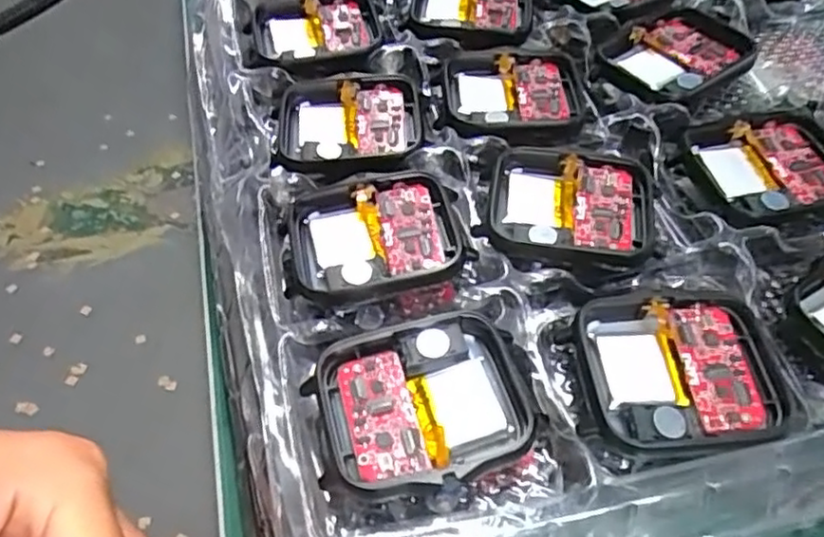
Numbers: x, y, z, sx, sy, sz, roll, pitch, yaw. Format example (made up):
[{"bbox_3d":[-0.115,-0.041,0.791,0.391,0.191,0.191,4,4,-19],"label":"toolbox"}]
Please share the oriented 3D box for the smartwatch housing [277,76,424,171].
[{"bbox_3d":[-0.019,-0.043,0.204,0.044,0.010,0.037,-1,51,-3],"label":"smartwatch housing"}]

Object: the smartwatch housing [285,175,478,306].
[{"bbox_3d":[-0.010,-0.007,0.175,0.045,0.007,0.038,-6,52,-7],"label":"smartwatch housing"}]

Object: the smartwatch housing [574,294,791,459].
[{"bbox_3d":[0.061,0.023,0.148,0.046,0.006,0.038,1,51,-2],"label":"smartwatch housing"}]

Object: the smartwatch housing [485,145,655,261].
[{"bbox_3d":[0.043,-0.016,0.182,0.044,0.007,0.037,9,51,5],"label":"smartwatch housing"}]

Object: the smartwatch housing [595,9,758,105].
[{"bbox_3d":[0.086,-0.070,0.217,0.044,0.006,0.038,-26,57,-21],"label":"smartwatch housing"}]

